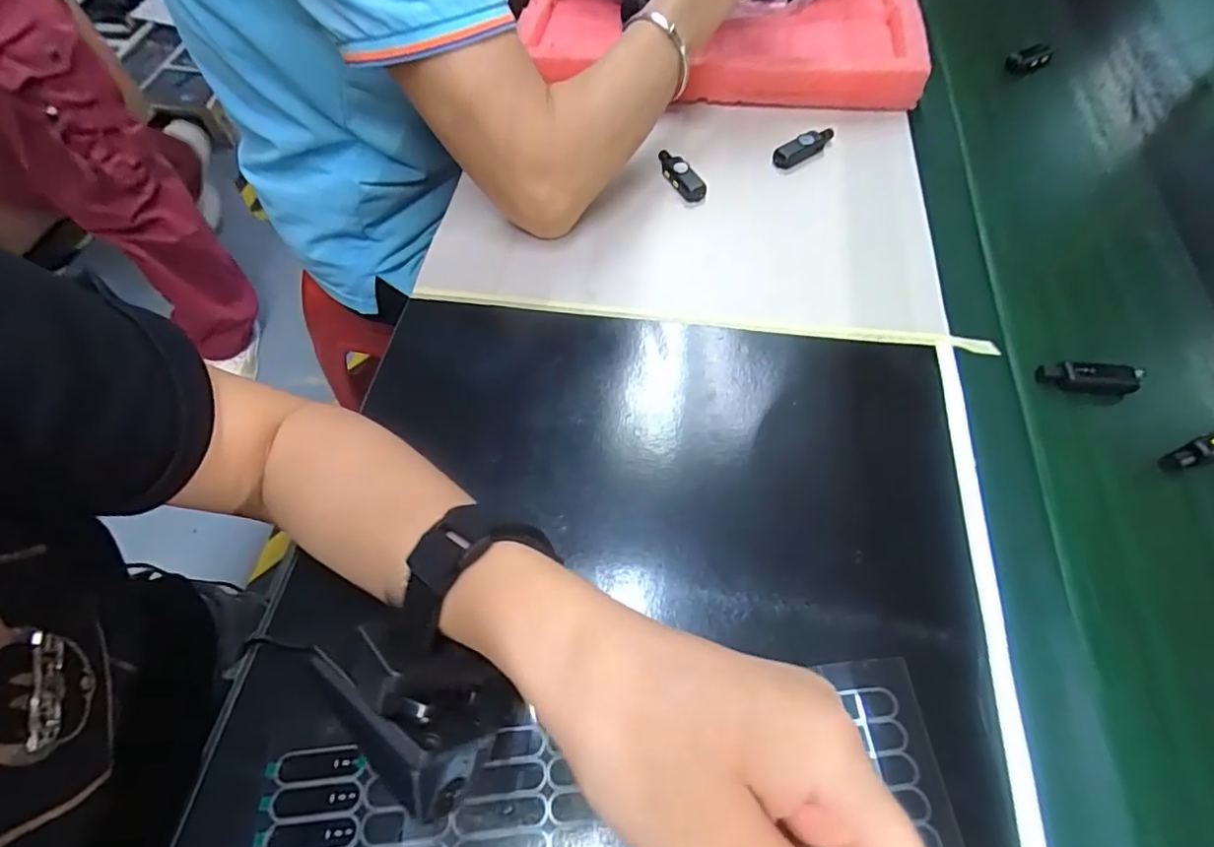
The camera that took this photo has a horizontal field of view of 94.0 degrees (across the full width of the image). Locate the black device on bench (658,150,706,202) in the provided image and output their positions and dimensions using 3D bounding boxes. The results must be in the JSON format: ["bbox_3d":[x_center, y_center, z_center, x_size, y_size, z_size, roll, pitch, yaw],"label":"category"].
[{"bbox_3d":[0.058,-0.200,0.451,0.019,0.010,0.061,-23,62,-13],"label":"black device on bench"}]

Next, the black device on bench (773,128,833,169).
[{"bbox_3d":[0.161,-0.224,0.464,0.057,0.015,0.018,-28,63,-15],"label":"black device on bench"}]

